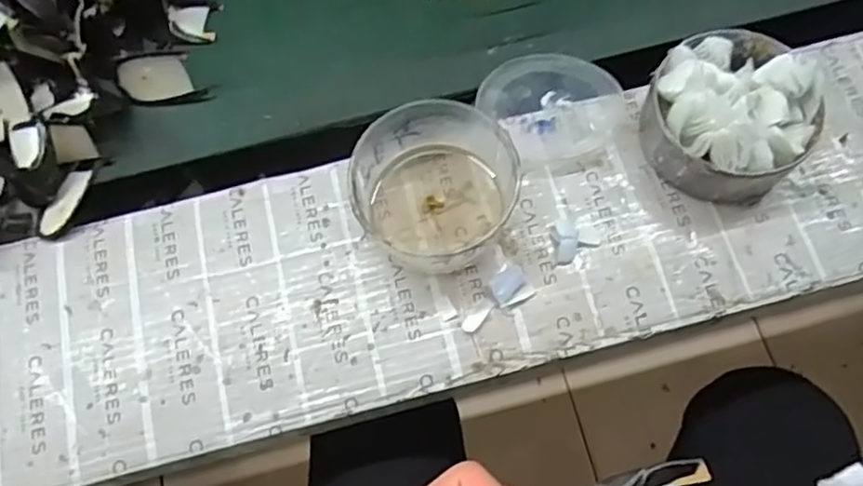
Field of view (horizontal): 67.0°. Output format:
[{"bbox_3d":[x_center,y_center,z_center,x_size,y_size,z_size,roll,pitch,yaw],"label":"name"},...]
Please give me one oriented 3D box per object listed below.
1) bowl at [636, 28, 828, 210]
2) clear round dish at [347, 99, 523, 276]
[{"bbox_3d":[0.219,-0.095,0.479,0.117,0.077,0.114,-1,69,3],"label":"bowl"},{"bbox_3d":[0.003,-0.041,0.478,0.111,0.060,0.109,-1,69,3],"label":"clear round dish"}]

